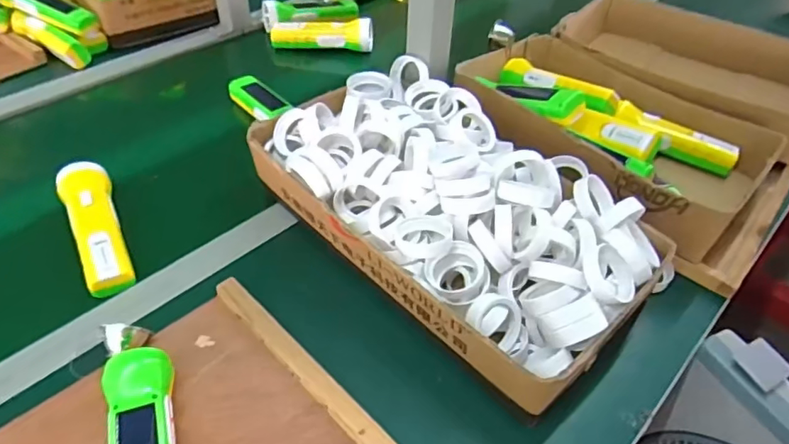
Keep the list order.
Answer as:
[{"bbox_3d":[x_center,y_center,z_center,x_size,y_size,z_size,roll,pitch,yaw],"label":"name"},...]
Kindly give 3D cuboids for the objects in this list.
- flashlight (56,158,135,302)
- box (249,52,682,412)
[{"bbox_3d":[-0.316,0.001,0.577,0.047,0.047,0.162,-21,49,-21],"label":"flashlight"},{"bbox_3d":[0.055,-0.019,0.578,0.415,0.119,0.245,35,54,29],"label":"box"}]

